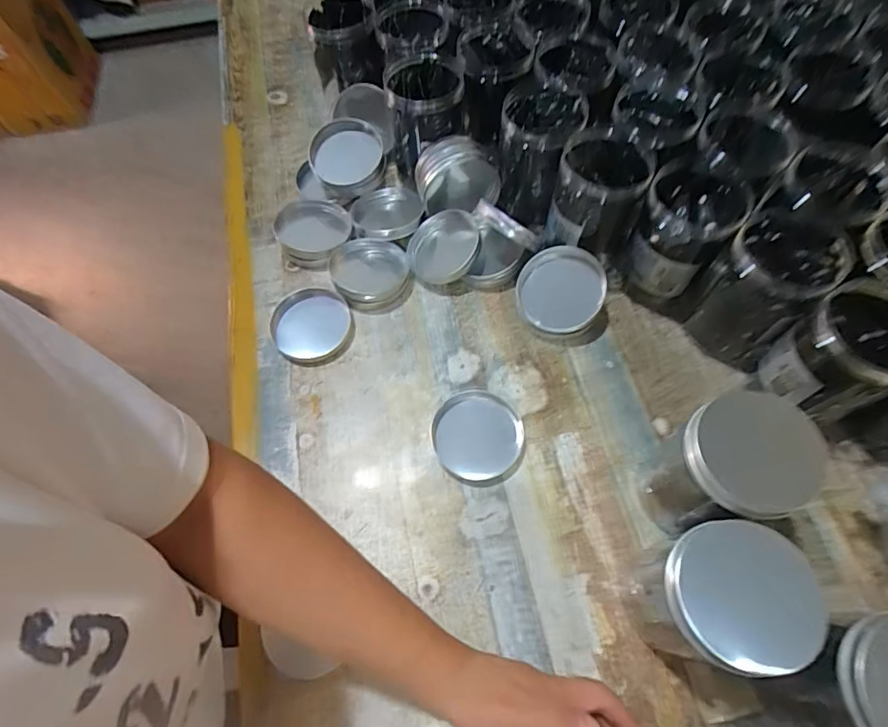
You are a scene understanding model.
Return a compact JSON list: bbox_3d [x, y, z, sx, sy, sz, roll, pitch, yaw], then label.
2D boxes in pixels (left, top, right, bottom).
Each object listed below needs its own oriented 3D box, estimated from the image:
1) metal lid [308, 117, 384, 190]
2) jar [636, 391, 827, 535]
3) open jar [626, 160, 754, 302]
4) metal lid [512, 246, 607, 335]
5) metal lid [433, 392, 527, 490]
[{"bbox_3d":[-0.133,-0.284,0.697,0.104,0.036,0.106,-3,81,18],"label":"metal lid"},{"bbox_3d":[0.239,0.097,0.440,0.086,0.158,0.089,-2,63,3],"label":"jar"},{"bbox_3d":[0.259,-0.137,0.562,0.088,0.149,0.091,-1,64,3],"label":"open jar"},{"bbox_3d":[0.132,-0.086,0.579,0.101,0.018,0.097,2,94,34],"label":"metal lid"},{"bbox_3d":[0.037,0.078,0.542,0.094,0.019,0.101,-2,63,3],"label":"metal lid"}]

